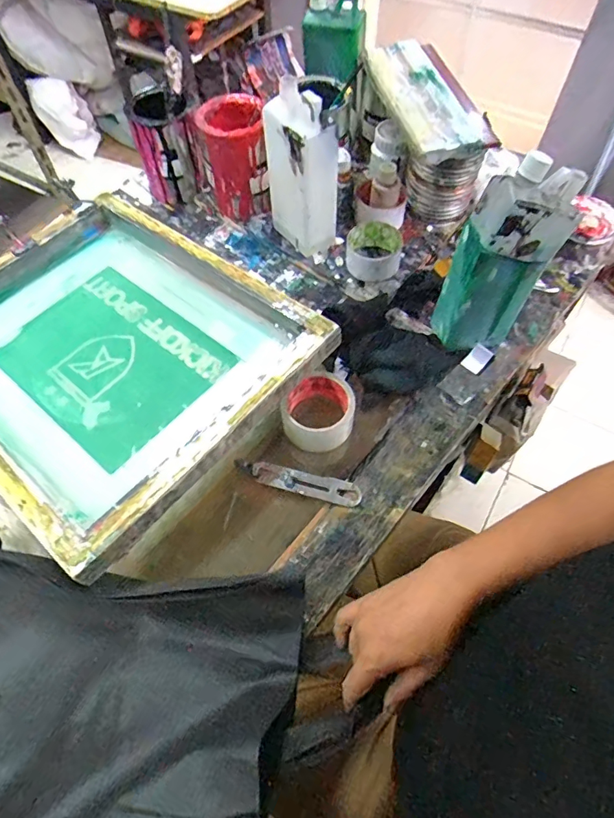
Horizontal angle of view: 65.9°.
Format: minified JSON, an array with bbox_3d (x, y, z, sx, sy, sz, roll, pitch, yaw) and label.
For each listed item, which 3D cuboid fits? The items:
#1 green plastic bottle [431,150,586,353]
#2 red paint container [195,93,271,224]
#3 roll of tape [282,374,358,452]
[{"bbox_3d":[0.234,-0.185,0.581,0.114,0.257,0.081,0,60,1],"label":"green plastic bottle"},{"bbox_3d":[-0.111,-0.403,0.765,0.093,0.139,0.109,-4,60,-1],"label":"red paint container"},{"bbox_3d":[0.014,0.005,0.607,0.092,0.051,0.090,0,60,1],"label":"roll of tape"}]

